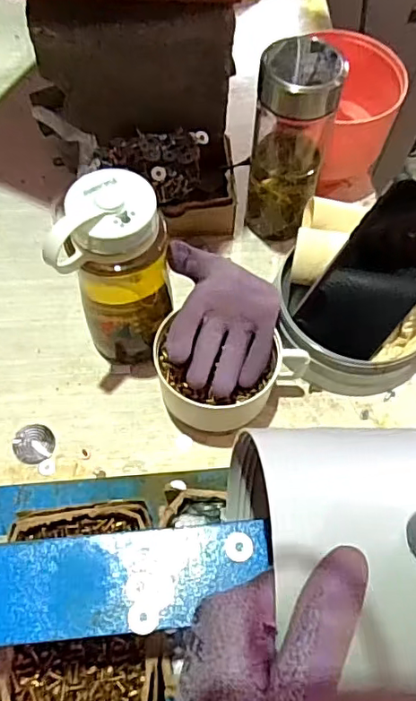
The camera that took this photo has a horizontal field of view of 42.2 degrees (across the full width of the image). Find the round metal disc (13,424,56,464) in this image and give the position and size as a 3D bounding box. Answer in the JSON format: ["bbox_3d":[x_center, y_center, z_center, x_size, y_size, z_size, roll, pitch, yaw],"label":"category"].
[{"bbox_3d":[-0.159,0.085,0.492,0.036,0.006,0.036,1,64,-1],"label":"round metal disc"}]

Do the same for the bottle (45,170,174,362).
[{"bbox_3d":[-0.074,-0.057,0.463,0.079,0.190,0.082,3,64,0],"label":"bottle"}]

